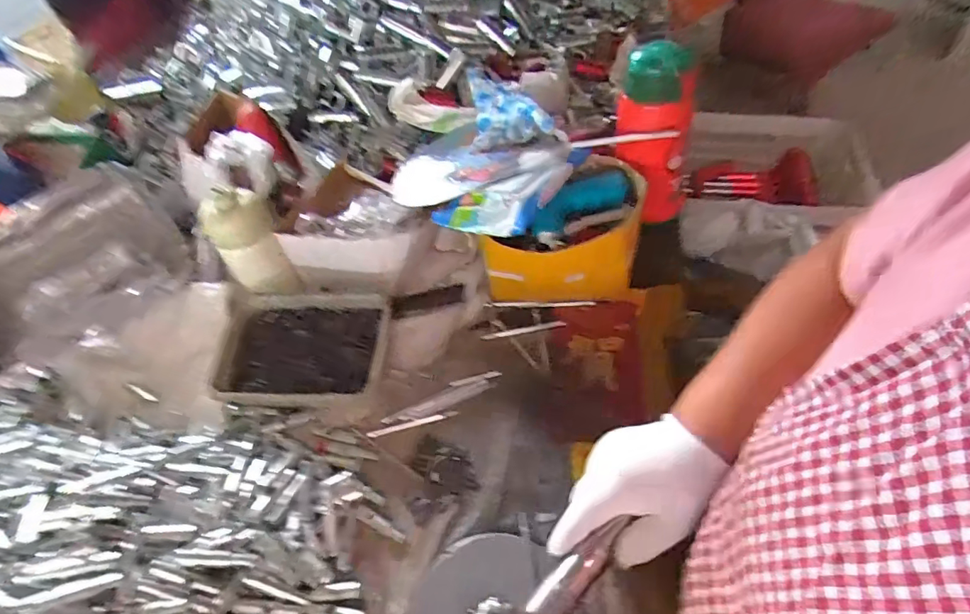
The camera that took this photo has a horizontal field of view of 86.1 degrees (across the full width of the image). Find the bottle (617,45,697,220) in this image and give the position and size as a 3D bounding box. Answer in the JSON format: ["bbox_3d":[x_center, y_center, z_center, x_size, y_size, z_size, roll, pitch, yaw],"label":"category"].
[{"bbox_3d":[0.185,-0.179,0.570,0.082,0.182,0.057,5,51,11],"label":"bottle"}]

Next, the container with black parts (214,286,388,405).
[{"bbox_3d":[-0.192,0.049,0.549,0.178,0.055,0.127,-1,49,11],"label":"container with black parts"}]

